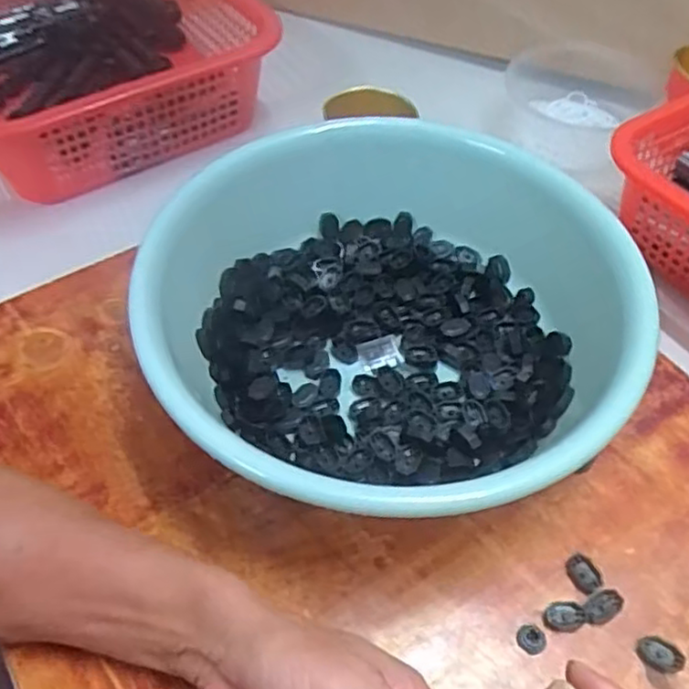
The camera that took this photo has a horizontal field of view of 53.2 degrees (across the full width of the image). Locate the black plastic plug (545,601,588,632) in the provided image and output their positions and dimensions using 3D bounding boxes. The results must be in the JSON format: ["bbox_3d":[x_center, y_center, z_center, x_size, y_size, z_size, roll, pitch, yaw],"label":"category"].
[{"bbox_3d":[0.123,0.150,0.381,0.022,0.004,0.016,-9,53,-6],"label":"black plastic plug"}]

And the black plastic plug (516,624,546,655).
[{"bbox_3d":[0.103,0.162,0.378,0.016,0.005,0.015,0,52,1],"label":"black plastic plug"}]

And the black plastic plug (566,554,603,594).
[{"bbox_3d":[0.139,0.133,0.399,0.017,0.004,0.022,-20,55,-14],"label":"black plastic plug"}]

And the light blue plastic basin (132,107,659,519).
[{"bbox_3d":[0.030,-0.010,0.453,0.287,0.106,0.289,0,52,1],"label":"light blue plastic basin"}]

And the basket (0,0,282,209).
[{"bbox_3d":[-0.261,-0.310,0.690,0.302,0.111,0.399,-25,56,-17],"label":"basket"}]

